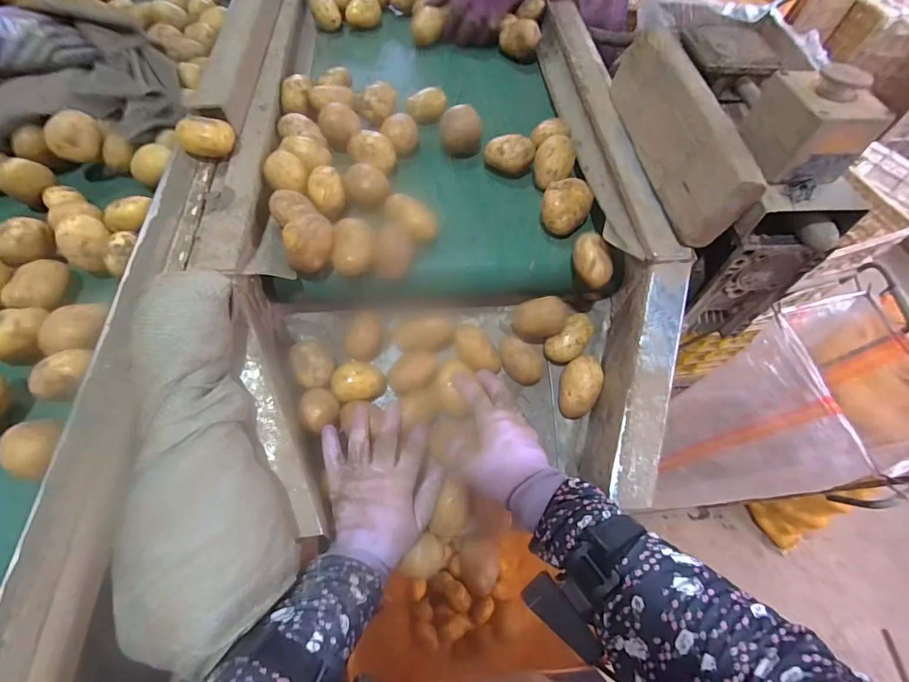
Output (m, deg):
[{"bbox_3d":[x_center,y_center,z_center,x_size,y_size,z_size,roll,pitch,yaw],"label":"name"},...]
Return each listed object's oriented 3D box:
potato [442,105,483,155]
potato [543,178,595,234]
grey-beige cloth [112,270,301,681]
[{"bbox_3d":[0.009,-0.272,0.559,0.051,0.050,0.048,-5,62,-6],"label":"potato"},{"bbox_3d":[0.130,-0.157,0.498,0.052,0.045,0.061,28,64,12],"label":"potato"},{"bbox_3d":[-0.196,0.084,0.332,0.105,0.071,0.285,-11,76,-9],"label":"grey-beige cloth"}]

